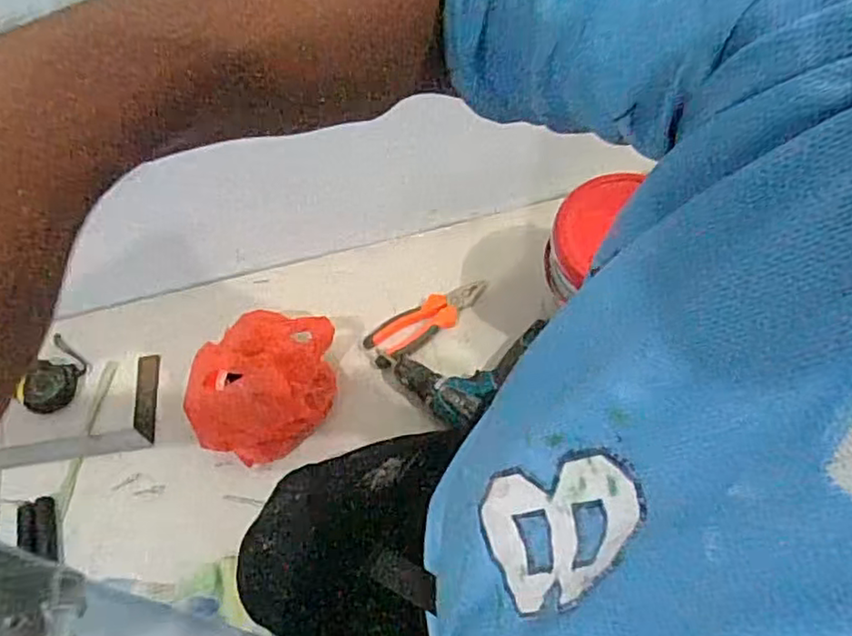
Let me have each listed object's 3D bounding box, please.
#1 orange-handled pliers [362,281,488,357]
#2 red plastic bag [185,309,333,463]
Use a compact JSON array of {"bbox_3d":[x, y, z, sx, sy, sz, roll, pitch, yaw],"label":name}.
[{"bbox_3d":[0.003,0.001,0.936,0.187,0.020,0.060,-29,65,-12],"label":"orange-handled pliers"},{"bbox_3d":[-0.204,0.078,0.833,0.158,0.144,0.186,10,64,8],"label":"red plastic bag"}]

